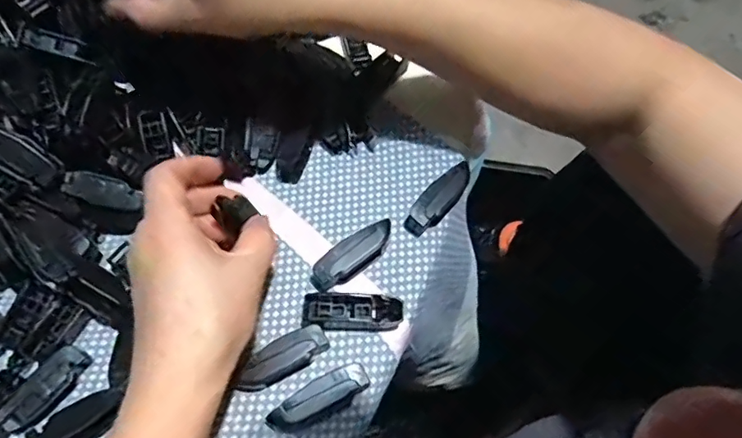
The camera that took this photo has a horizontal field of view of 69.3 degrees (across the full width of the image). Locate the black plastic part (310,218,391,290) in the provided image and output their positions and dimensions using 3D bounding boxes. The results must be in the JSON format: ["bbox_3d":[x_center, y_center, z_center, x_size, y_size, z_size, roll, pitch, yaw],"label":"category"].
[{"bbox_3d":[-0.010,0.021,0.317,0.056,0.011,0.020,-41,71,-17],"label":"black plastic part"}]

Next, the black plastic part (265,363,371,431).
[{"bbox_3d":[-0.027,0.095,0.285,0.055,0.017,0.016,-27,68,-12],"label":"black plastic part"}]

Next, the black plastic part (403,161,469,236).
[{"bbox_3d":[0.044,-0.013,0.332,0.017,0.018,0.053,39,71,17],"label":"black plastic part"}]

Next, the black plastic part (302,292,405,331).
[{"bbox_3d":[-0.010,0.053,0.303,0.055,0.012,0.017,3,65,2],"label":"black plastic part"}]

